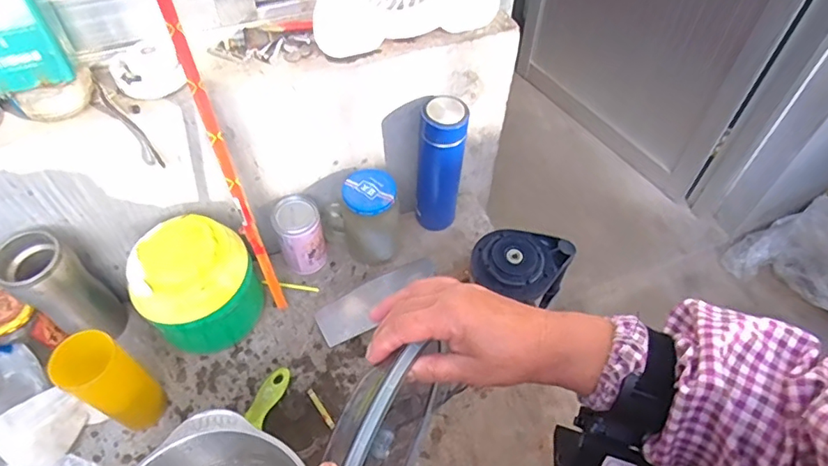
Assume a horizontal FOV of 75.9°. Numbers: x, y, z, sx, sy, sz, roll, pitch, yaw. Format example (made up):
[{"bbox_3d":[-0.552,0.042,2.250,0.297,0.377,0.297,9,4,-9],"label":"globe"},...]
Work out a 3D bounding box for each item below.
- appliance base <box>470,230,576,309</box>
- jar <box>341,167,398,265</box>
[{"bbox_3d":[0.139,0.033,0.689,0.118,0.038,0.114,1,52,-1],"label":"appliance base"},{"bbox_3d":[-0.067,-0.017,0.797,0.079,0.148,0.074,1,52,-1],"label":"jar"}]

